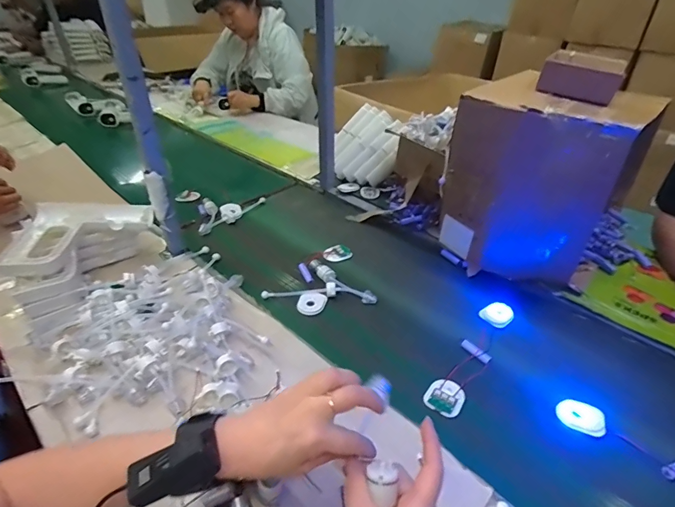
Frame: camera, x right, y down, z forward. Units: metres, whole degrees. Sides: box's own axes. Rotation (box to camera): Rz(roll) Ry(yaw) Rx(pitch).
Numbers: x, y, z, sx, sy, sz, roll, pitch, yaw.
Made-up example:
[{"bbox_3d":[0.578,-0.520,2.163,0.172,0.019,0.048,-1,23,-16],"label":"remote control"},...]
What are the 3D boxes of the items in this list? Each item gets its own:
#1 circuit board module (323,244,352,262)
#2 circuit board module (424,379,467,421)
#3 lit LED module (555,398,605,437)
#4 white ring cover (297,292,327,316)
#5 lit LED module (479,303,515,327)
[{"bbox_3d":[-0.003,0.000,0.879,0.067,0.015,0.043,-16,40,-21],"label":"circuit board module"},{"bbox_3d":[0.155,0.207,0.581,0.050,0.017,0.052,21,41,26],"label":"circuit board module"},{"bbox_3d":[0.336,0.223,0.556,0.058,0.012,0.052,24,42,29],"label":"lit LED module"},{"bbox_3d":[-0.046,0.091,0.744,0.049,0.009,0.052,7,37,9],"label":"white ring cover"},{"bbox_3d":[0.289,0.110,0.727,0.053,0.016,0.044,-20,41,-25],"label":"lit LED module"}]

